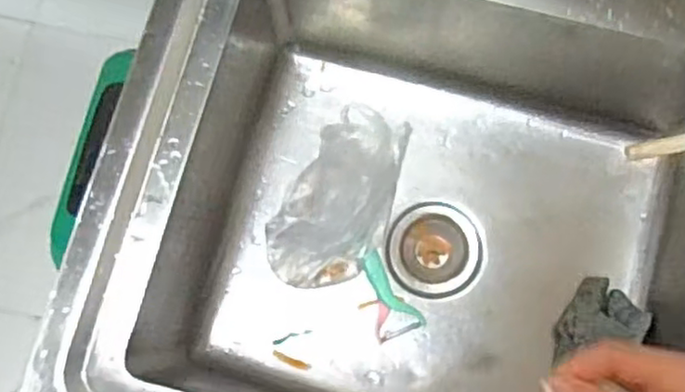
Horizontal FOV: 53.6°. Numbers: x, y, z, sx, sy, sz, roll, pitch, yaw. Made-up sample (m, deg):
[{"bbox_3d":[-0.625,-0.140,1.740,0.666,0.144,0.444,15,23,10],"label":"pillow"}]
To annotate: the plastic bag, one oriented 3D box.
[{"bbox_3d":[0.000,-0.001,0.803,0.131,0.086,0.237,31,81,6],"label":"plastic bag"}]

